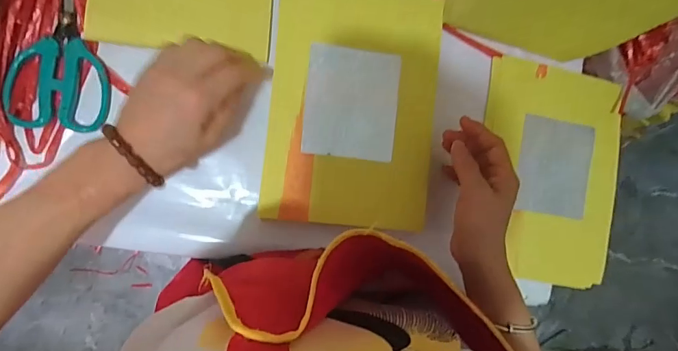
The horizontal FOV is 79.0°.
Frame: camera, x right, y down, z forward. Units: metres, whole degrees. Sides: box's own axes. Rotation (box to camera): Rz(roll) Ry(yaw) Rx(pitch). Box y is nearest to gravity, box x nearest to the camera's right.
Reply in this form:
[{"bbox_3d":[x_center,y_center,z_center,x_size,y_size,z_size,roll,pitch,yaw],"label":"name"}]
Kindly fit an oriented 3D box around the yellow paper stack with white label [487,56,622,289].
[{"bbox_3d":[0.230,0.000,0.455,0.155,0.024,0.234,7,91,-9],"label":"yellow paper stack with white label"}]

